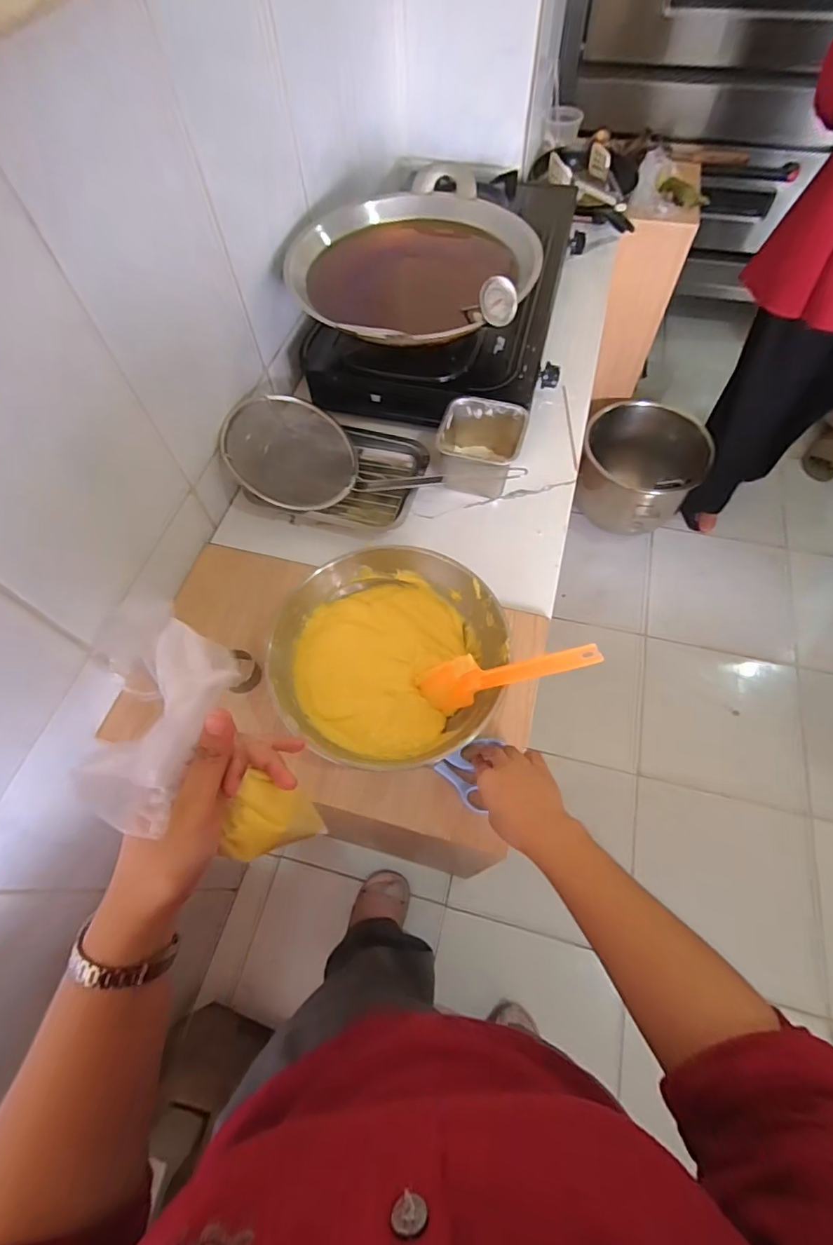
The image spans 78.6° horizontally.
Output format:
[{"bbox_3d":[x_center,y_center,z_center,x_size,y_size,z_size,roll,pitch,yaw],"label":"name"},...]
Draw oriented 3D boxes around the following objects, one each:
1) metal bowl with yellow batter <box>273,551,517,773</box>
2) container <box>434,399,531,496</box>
[{"bbox_3d":[-0.027,0.046,0.600,0.247,0.130,0.247,-1,62,2],"label":"metal bowl with yellow batter"},{"bbox_3d":[0.097,-0.256,0.768,0.119,0.098,0.120,11,63,9],"label":"container"}]

